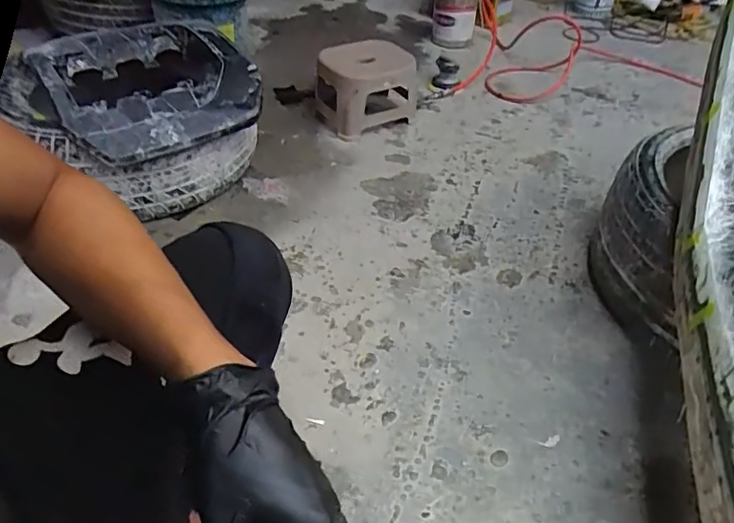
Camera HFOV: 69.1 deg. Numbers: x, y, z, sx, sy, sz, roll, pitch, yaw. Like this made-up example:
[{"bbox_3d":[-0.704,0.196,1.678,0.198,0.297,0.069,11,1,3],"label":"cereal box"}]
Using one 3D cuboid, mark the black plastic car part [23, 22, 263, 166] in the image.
[{"bbox_3d":[-0.498,-0.415,1.219,0.415,0.094,0.479,-26,50,-28],"label":"black plastic car part"}]

